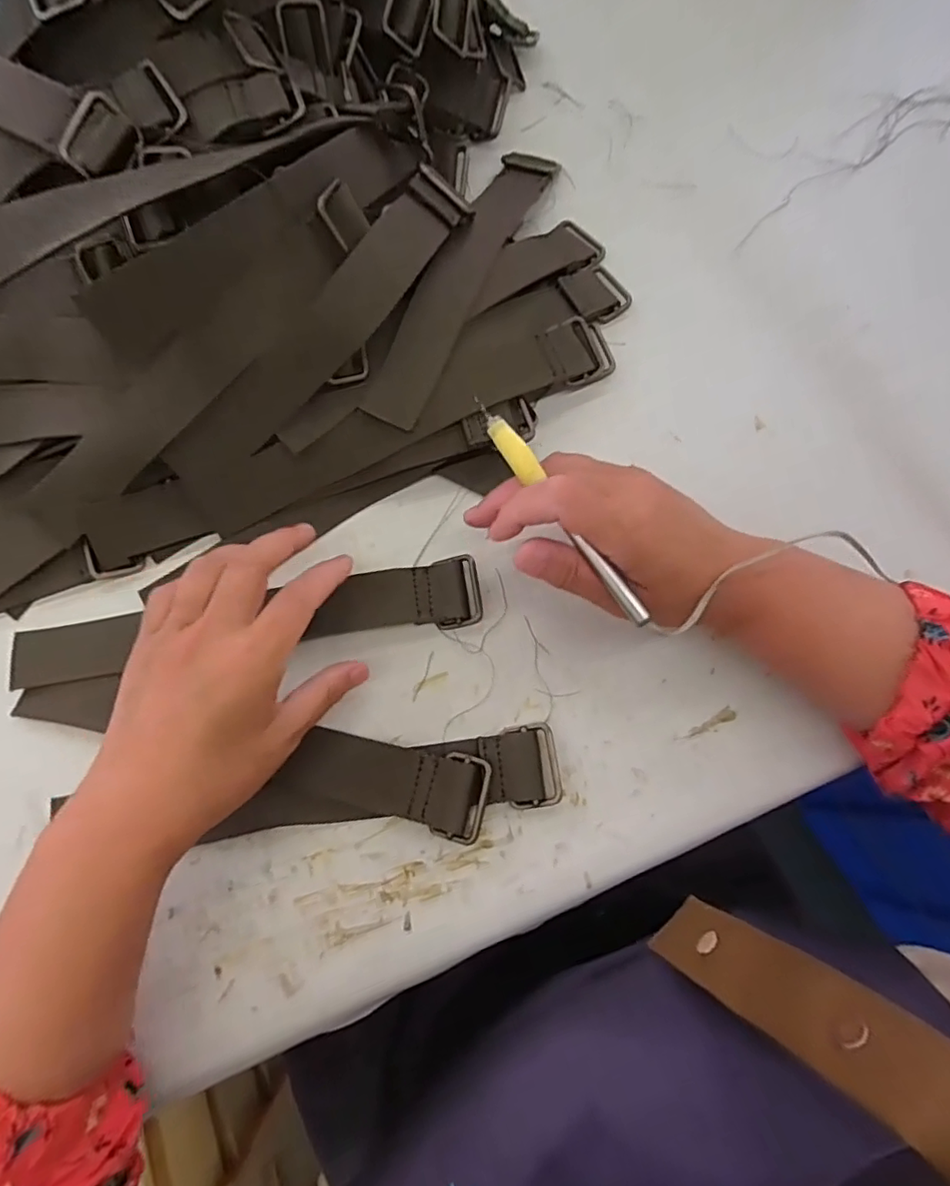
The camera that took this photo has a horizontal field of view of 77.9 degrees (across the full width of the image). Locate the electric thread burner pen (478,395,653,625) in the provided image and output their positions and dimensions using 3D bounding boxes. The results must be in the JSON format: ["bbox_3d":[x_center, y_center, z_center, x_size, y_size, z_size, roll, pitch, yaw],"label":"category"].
[{"bbox_3d":[0.041,-0.040,0.285,0.012,0.006,0.132,-34,85,-8],"label":"electric thread burner pen"}]

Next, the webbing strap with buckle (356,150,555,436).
[{"bbox_3d":[-0.005,-0.216,0.390,0.037,0.034,0.246,22,76,6],"label":"webbing strap with buckle"}]

